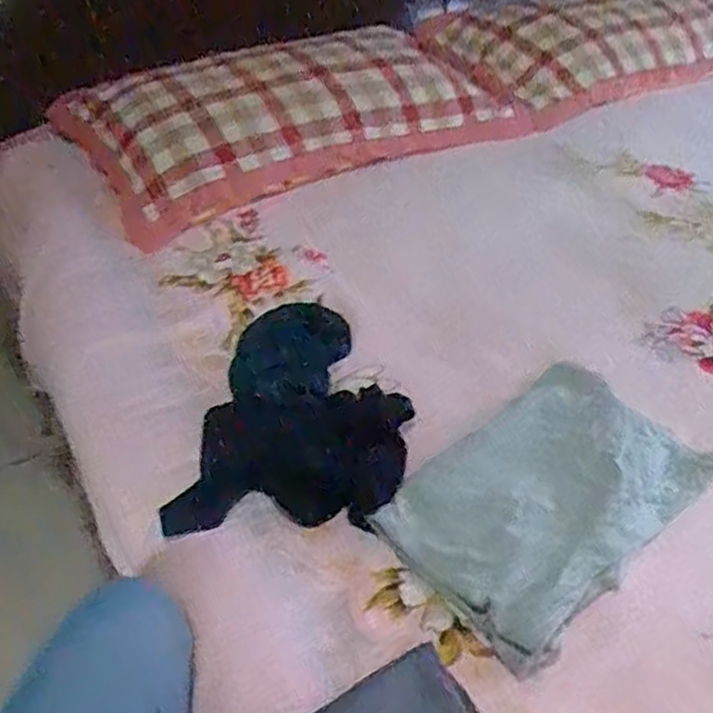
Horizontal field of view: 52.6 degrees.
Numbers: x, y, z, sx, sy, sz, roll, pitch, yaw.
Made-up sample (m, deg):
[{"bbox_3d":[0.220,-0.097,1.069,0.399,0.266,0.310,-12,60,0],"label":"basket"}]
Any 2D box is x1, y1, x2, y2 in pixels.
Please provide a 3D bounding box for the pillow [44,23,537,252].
[{"bbox_3d":[-0.085,-0.434,1.219,0.745,0.163,0.355,-26,47,-27],"label":"pillow"}]

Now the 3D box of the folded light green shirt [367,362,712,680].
[{"bbox_3d":[0.191,0.123,0.705,0.312,0.027,0.200,-31,50,-30],"label":"folded light green shirt"}]

